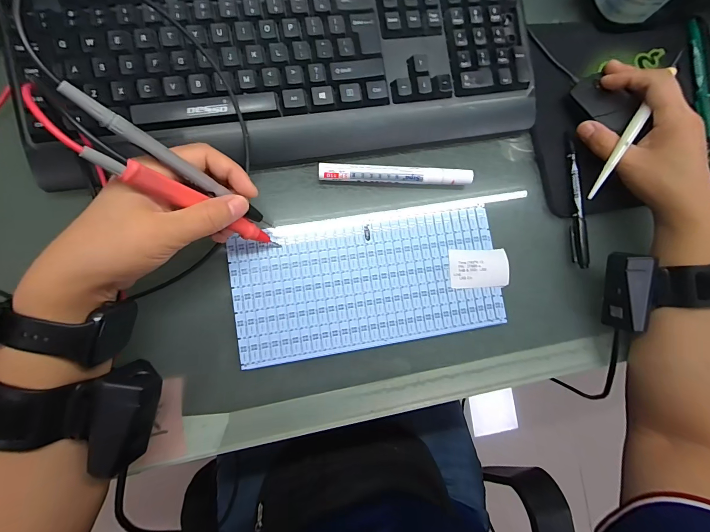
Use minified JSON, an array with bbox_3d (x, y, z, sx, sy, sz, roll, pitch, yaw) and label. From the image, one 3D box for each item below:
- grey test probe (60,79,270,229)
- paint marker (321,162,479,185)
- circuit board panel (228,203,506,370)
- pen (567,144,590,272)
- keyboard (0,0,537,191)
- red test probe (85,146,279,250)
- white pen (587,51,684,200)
[{"bbox_3d":[-0.107,-0.060,0.209,0.134,0.006,0.010,36,77,-48],"label":"grey test probe"},{"bbox_3d":[0.039,-0.084,0.301,0.142,0.016,0.014,0,84,-7],"label":"paint marker"},{"bbox_3d":[0.015,0.014,0.295,0.235,0.008,0.117,-9,85,-8],"label":"circuit board panel"},{"bbox_3d":[0.220,-0.061,0.324,0.010,0.012,0.125,0,84,-7],"label":"pen"},{"bbox_3d":[-0.045,-0.174,0.284,0.422,0.042,0.154,-11,86,-8],"label":"keyboard"},{"bbox_3d":[-0.105,-0.039,0.228,0.144,0.016,0.012,28,78,-49],"label":"red test probe"},{"bbox_3d":[0.252,-0.124,0.295,0.008,0.010,0.144,30,93,-4],"label":"white pen"}]

